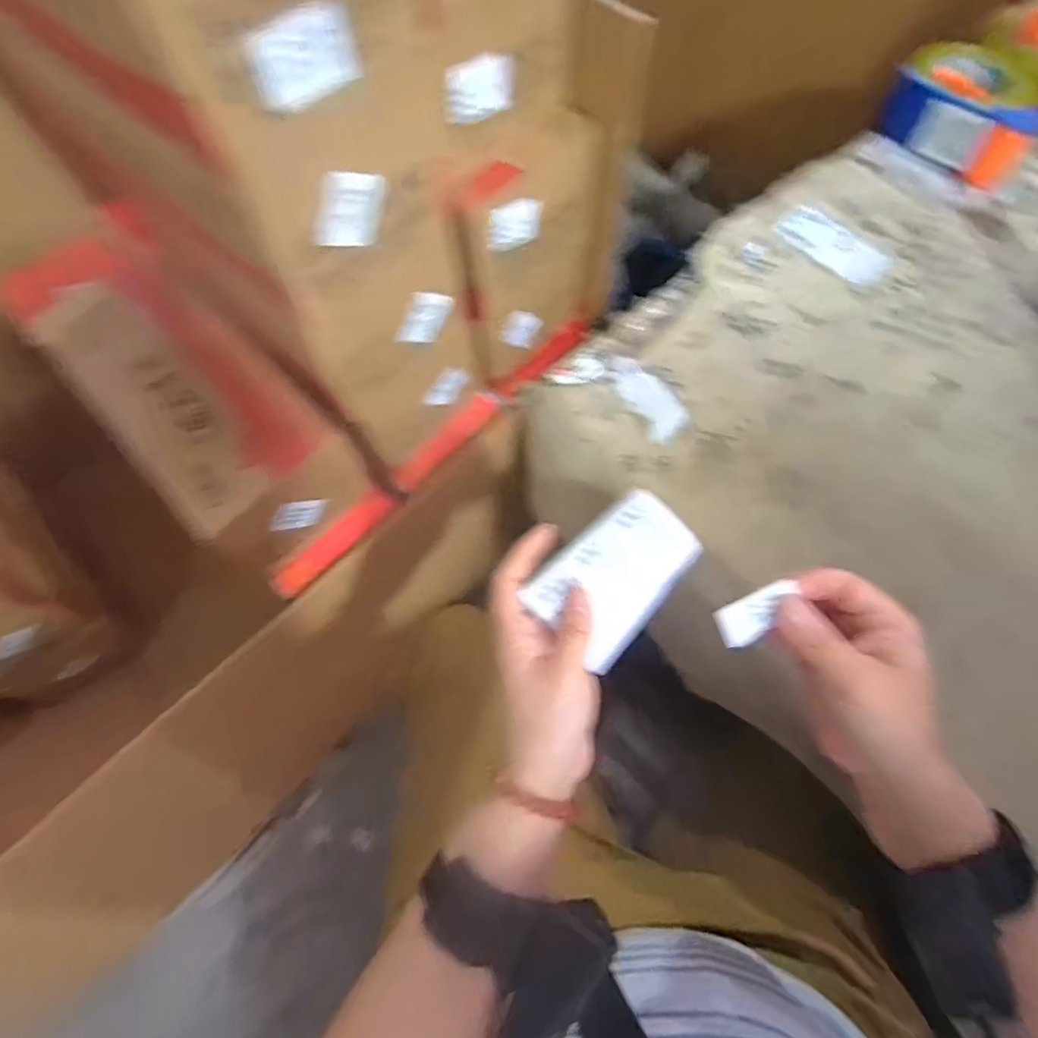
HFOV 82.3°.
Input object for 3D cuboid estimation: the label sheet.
[{"bbox_3d":[0.057,0.032,0.350,0.066,0.012,0.093,43,92,10],"label":"label sheet"}]

